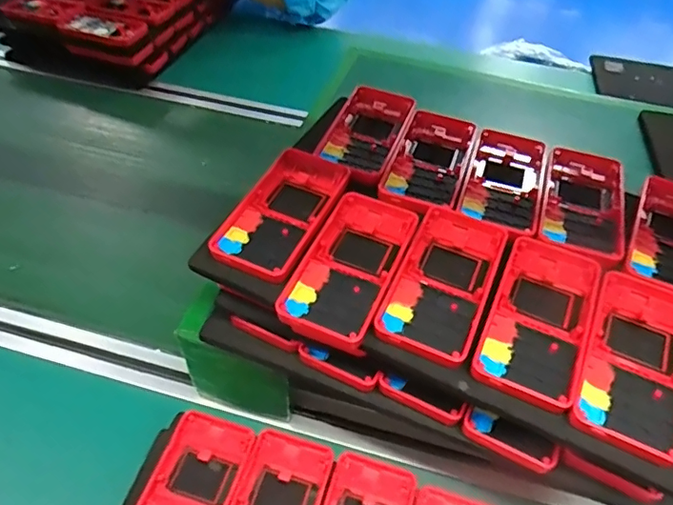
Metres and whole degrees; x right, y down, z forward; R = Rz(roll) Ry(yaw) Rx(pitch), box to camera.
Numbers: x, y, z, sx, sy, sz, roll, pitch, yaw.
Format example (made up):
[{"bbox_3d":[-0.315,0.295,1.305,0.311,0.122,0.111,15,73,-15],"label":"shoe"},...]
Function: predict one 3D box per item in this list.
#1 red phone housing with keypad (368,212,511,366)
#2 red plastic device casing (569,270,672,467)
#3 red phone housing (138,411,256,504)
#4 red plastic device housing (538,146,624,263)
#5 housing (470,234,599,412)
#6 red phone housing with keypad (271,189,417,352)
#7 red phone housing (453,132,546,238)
[{"bbox_3d":[0.077,0.017,0.378,0.061,0.018,0.128,21,49,14],"label":"red phone housing with keypad"},{"bbox_3d":[0.192,0.068,0.343,0.062,0.018,0.129,24,50,17],"label":"red plastic device casing"},{"bbox_3d":[-0.108,0.176,0.389,0.059,0.008,0.122,15,48,9],"label":"red phone housing"},{"bbox_3d":[0.200,-0.039,0.442,0.060,0.022,0.122,18,49,12],"label":"red plastic device housing"},{"bbox_3d":[0.138,0.041,0.362,0.062,0.013,0.131,22,50,16],"label":"housing"},{"bbox_3d":[0.012,0.005,0.385,0.063,0.016,0.127,19,49,13],"label":"red phone housing with keypad"},{"bbox_3d":[0.140,-0.059,0.449,0.060,0.021,0.135,17,49,12],"label":"red phone housing"}]

